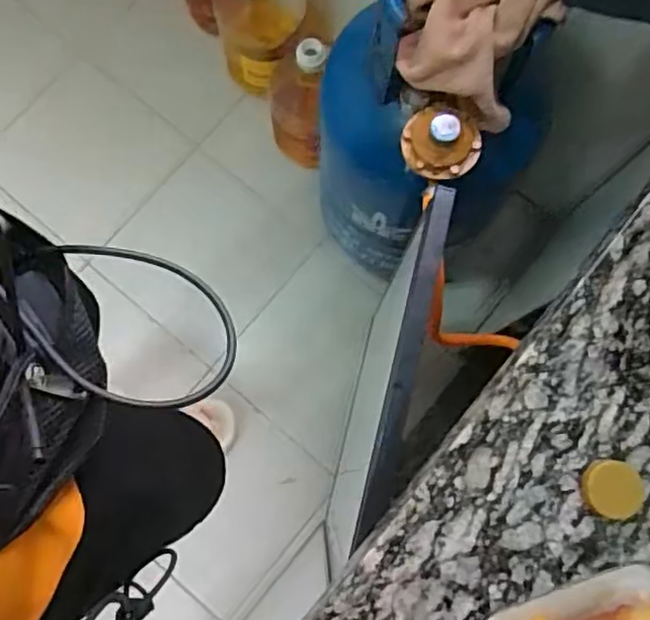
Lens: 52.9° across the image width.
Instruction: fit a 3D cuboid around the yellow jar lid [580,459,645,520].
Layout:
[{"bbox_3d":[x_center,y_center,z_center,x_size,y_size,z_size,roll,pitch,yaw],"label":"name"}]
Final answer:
[{"bbox_3d":[0.203,0.126,0.459,0.039,0.015,0.040,0,78,-1],"label":"yellow jar lid"}]

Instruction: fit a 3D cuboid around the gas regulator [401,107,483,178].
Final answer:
[{"bbox_3d":[0.124,-0.180,0.687,0.080,0.041,0.072,26,79,4],"label":"gas regulator"}]

